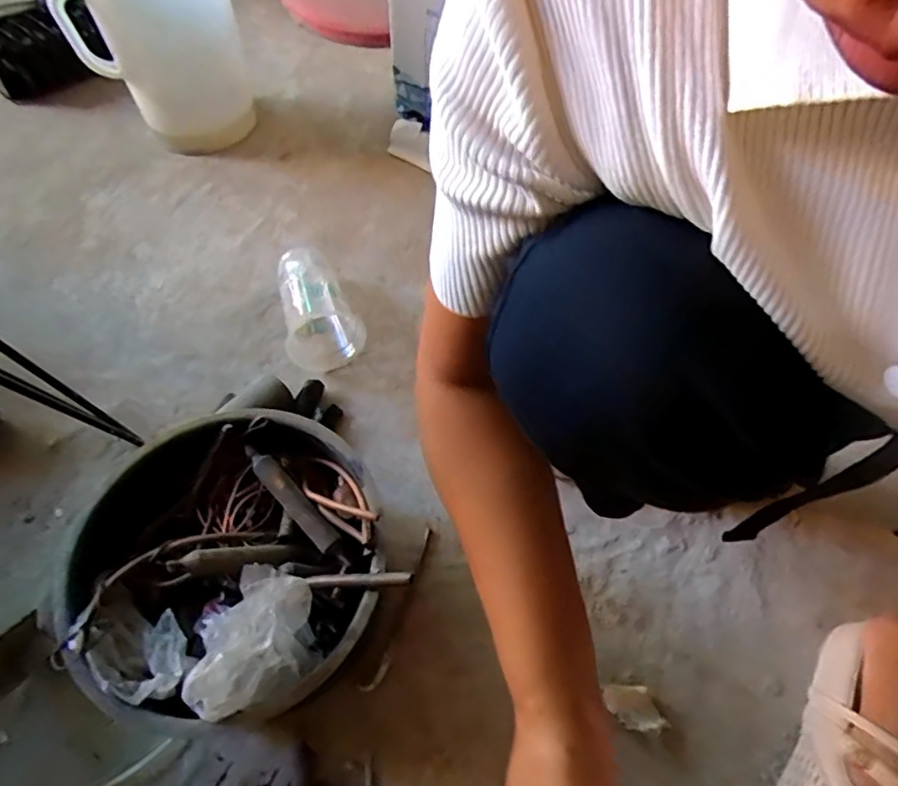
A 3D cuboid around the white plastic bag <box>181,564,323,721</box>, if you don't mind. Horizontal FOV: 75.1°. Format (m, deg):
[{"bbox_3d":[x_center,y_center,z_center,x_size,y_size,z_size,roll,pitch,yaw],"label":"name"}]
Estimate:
[{"bbox_3d":[-0.133,0.164,0.389,0.092,0.038,0.073,-23,62,-14],"label":"white plastic bag"}]

